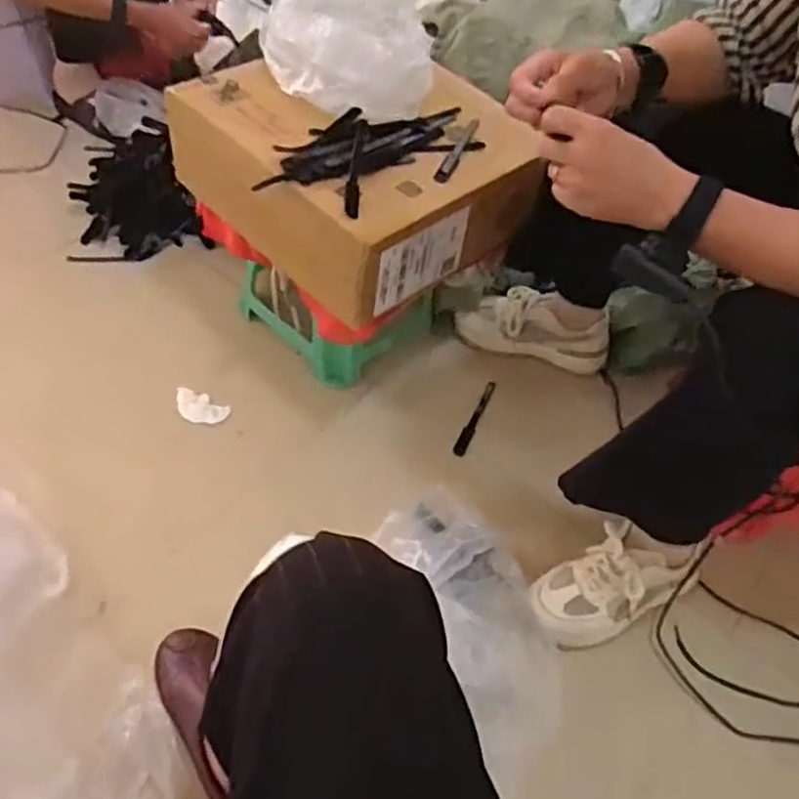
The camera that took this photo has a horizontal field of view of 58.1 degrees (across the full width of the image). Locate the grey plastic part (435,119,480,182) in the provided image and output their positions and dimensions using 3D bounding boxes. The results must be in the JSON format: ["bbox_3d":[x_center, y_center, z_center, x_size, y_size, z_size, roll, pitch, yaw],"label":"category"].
[{"bbox_3d":[0.078,-0.320,0.916,0.018,0.009,0.166,20,52,10],"label":"grey plastic part"}]

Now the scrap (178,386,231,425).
[{"bbox_3d":[-0.294,0.011,1.050,0.086,0.007,0.049,24,53,13],"label":"scrap"}]

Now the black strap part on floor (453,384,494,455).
[{"bbox_3d":[0.116,0.027,1.096,0.019,0.010,0.148,22,52,11],"label":"black strap part on floor"}]

